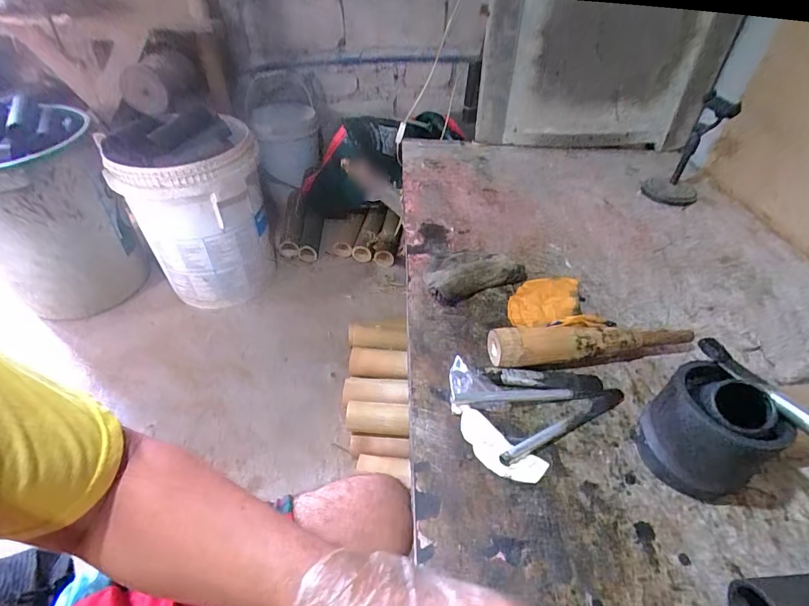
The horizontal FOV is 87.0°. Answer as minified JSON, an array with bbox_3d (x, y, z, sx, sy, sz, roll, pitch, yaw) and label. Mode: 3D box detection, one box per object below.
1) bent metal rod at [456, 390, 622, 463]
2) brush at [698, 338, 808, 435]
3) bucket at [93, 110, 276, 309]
[{"bbox_3d":[0.184,0.140,0.486,0.188,0.017,0.019,-21,45,-23],"label":"bent metal rod"},{"bbox_3d":[0.349,0.084,0.414,0.020,0.021,0.139,-9,43,-16],"label":"brush"},{"bbox_3d":[-0.628,-0.273,1.333,0.373,0.511,0.383,-8,43,-15],"label":"bucket"}]

